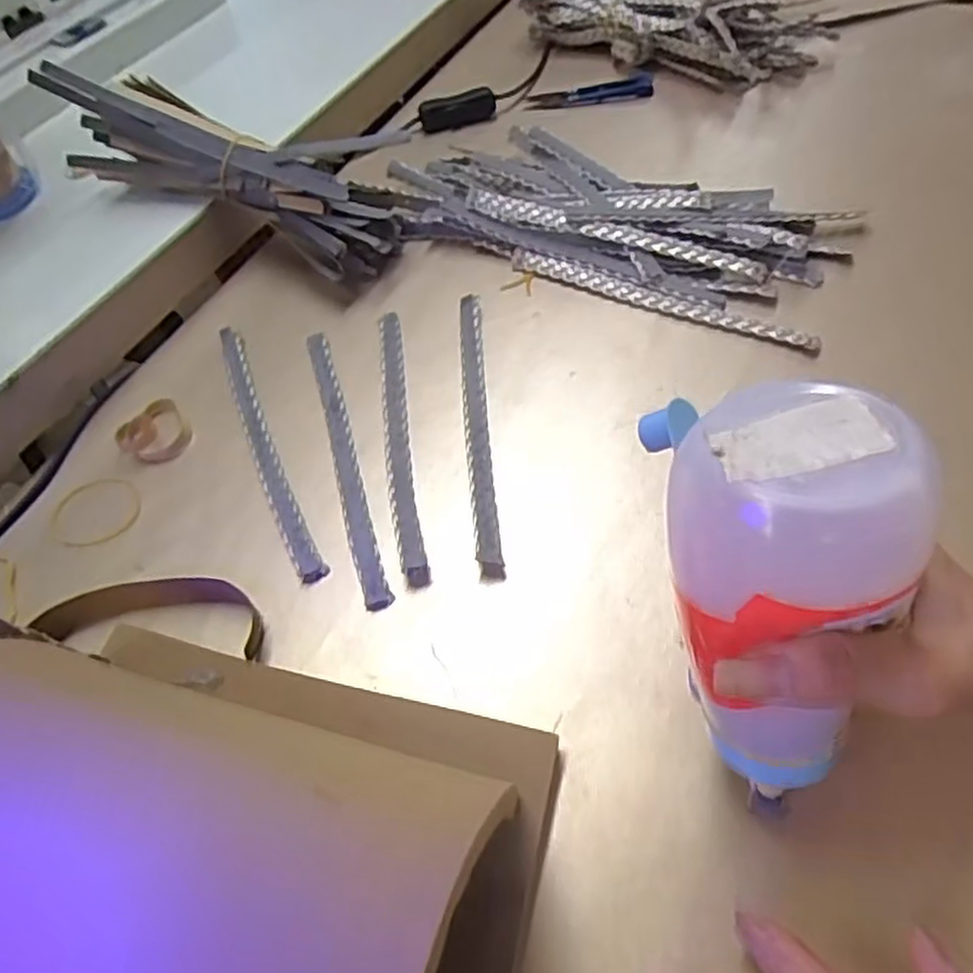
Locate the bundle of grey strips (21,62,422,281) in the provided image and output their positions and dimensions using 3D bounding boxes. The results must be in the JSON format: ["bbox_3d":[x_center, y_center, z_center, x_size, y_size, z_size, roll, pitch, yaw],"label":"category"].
[{"bbox_3d":[-0.169,-0.206,0.485,0.233,0.072,0.082,21,58,4],"label":"bundle of grey strips"}]

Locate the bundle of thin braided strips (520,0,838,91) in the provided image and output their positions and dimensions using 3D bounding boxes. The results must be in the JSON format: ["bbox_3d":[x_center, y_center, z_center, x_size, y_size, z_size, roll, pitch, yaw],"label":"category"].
[{"bbox_3d":[0.150,-0.400,0.618,0.246,0.063,0.111,28,62,23],"label":"bundle of thin braided strips"}]

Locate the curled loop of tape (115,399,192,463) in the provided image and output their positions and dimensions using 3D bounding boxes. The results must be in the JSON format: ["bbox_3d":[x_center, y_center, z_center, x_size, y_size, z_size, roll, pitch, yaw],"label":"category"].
[{"bbox_3d":[-0.187,-0.031,0.421,0.036,0.013,0.038,-3,54,4],"label":"curled loop of tape"}]

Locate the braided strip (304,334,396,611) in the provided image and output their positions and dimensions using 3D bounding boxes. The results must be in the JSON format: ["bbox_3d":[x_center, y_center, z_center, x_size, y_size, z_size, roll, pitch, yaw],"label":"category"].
[{"bbox_3d":[-0.078,-0.019,0.400,0.014,0.007,0.191,-17,54,-6],"label":"braided strip"}]

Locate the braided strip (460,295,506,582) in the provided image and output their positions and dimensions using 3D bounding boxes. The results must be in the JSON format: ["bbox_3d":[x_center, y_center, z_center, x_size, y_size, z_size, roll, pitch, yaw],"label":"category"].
[{"bbox_3d":[-0.005,-0.037,0.405,0.014,0.009,0.191,-6,54,1],"label":"braided strip"}]

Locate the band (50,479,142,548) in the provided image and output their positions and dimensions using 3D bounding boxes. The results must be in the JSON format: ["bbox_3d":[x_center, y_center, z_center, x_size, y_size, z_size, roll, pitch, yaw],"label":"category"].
[{"bbox_3d":[-0.208,0.013,0.397,0.046,0.004,0.044,-3,54,4],"label":"band"}]

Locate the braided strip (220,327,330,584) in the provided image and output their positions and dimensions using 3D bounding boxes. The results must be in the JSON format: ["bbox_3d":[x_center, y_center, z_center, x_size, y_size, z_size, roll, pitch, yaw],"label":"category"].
[{"bbox_3d":[-0.123,-0.025,0.411,0.016,0.006,0.190,-23,55,-10],"label":"braided strip"}]

